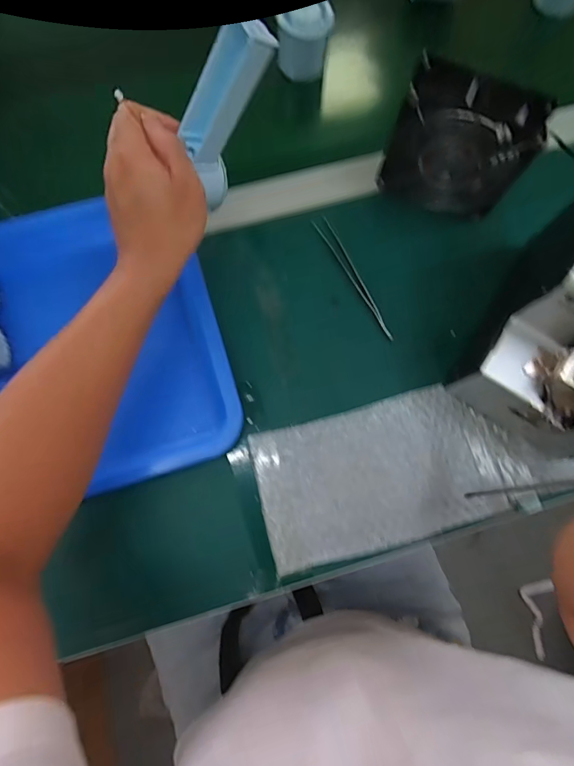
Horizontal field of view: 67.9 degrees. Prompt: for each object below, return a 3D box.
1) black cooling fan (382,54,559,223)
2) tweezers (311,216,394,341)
[{"bbox_3d":[0.155,-0.214,0.397,0.118,0.123,0.047,18,77,2],"label":"black cooling fan"},{"bbox_3d":[0.069,-0.108,0.428,0.017,0.006,0.146,-28,78,-9],"label":"tweezers"}]

